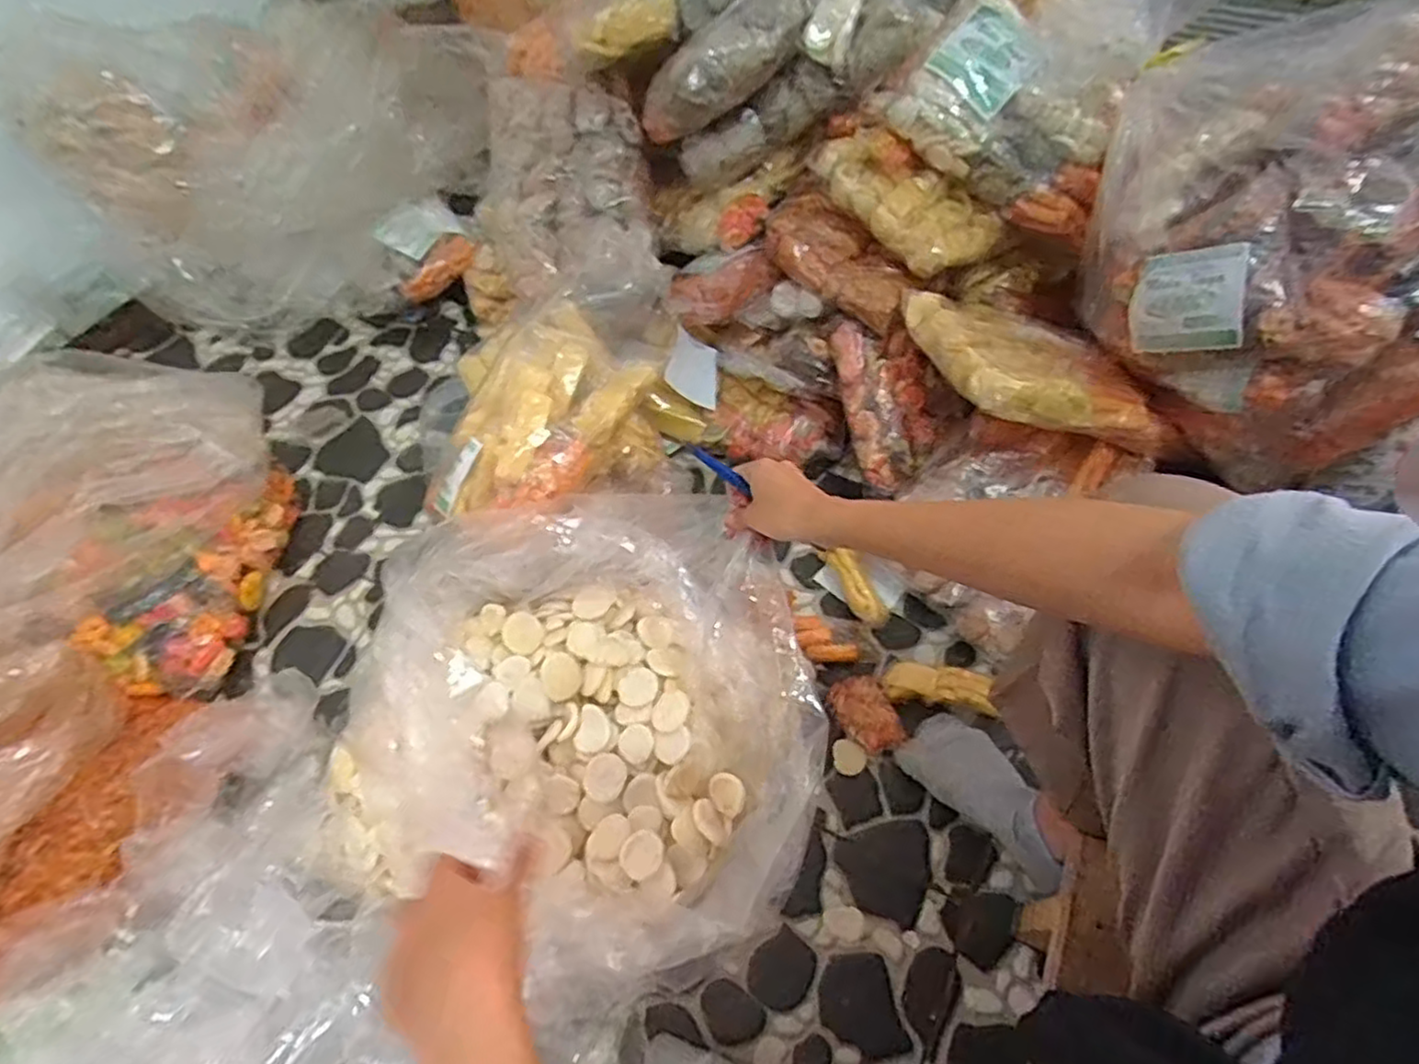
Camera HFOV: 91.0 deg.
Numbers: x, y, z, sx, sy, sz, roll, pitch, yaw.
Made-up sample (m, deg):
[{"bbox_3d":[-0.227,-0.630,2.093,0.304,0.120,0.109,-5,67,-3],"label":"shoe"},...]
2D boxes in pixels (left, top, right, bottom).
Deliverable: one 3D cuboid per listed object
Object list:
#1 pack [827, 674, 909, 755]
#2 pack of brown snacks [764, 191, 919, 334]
[{"bbox_3d":[0.163,0.189,0.731,0.061,0.015,0.084,-27,60,-12],"label":"pack"},{"bbox_3d":[0.152,-0.323,0.829,0.073,0.062,0.206,-42,79,-19],"label":"pack of brown snacks"}]

